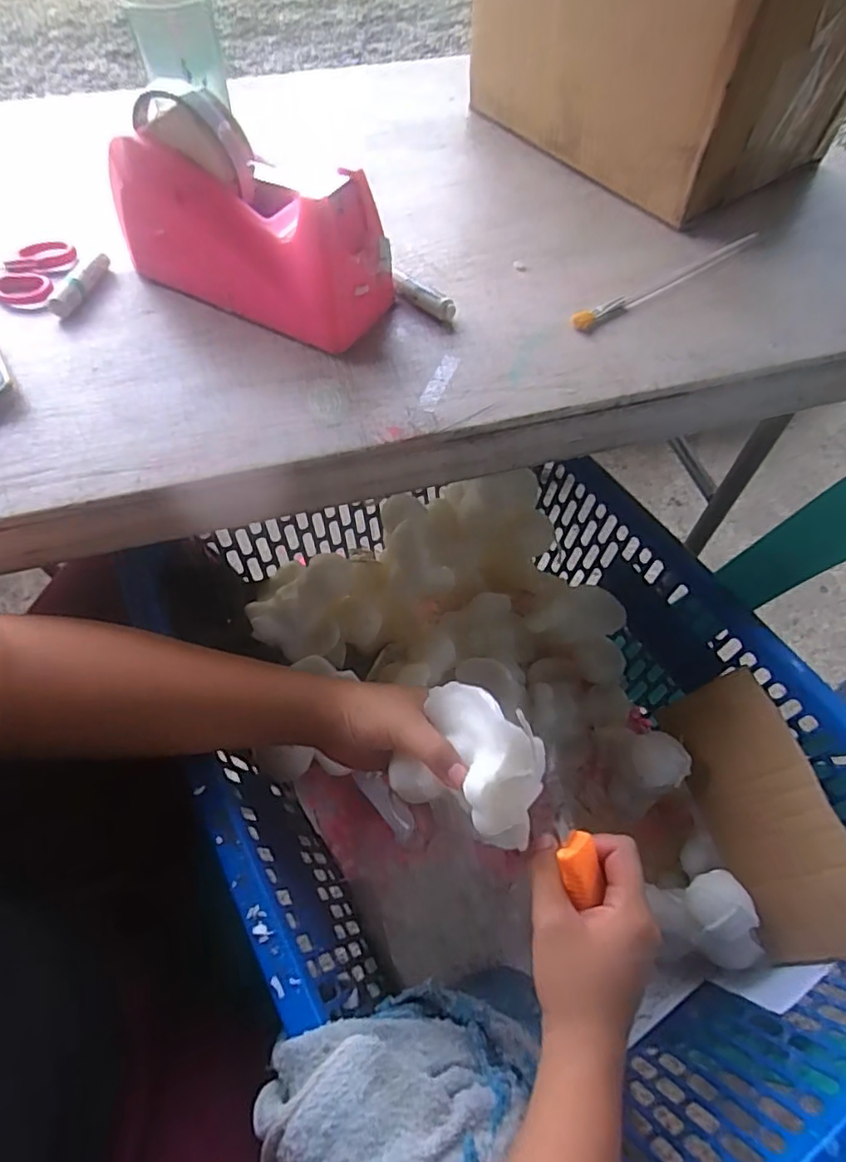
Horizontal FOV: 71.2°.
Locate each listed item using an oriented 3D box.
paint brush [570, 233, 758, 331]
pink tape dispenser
[{"bbox_3d":[0.191,-0.231,0.453,0.200,0.004,0.016,-30,63,-17],"label":"paint brush"},{"bbox_3d":[-0.120,-0.238,0.395,0.189,0.109,0.061,23,61,13],"label":"pink tape dispenser"}]

